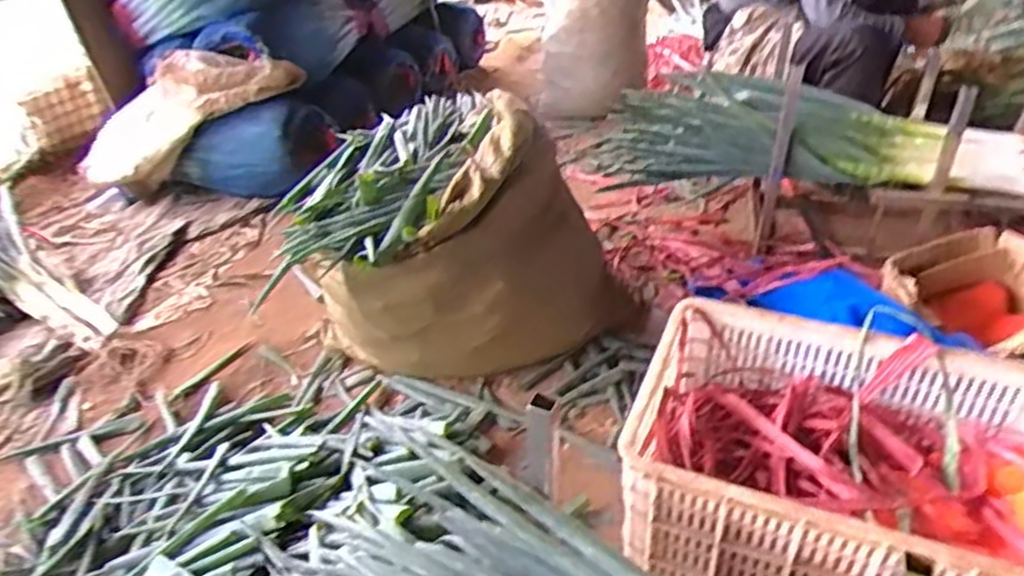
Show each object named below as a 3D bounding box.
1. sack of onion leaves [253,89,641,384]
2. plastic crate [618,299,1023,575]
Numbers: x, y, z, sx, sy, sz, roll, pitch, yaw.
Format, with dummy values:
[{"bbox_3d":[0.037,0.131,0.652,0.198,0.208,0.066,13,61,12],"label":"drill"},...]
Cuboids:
[{"bbox_3d":[-0.117,-0.083,1.340,0.549,0.405,0.397,-24,40,-27],"label":"sack of onion leaves"},{"bbox_3d":[0.430,0.253,0.926,0.504,0.251,0.333,13,38,21],"label":"plastic crate"}]

